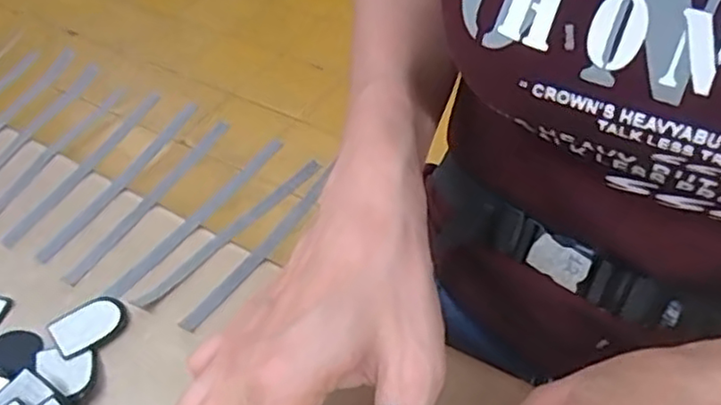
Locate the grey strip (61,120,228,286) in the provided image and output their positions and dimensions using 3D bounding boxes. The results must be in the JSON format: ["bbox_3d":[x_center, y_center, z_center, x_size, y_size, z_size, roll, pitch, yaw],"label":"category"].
[{"bbox_3d":[-0.117,-0.004,0.375,0.009,0.014,0.128,21,50,22],"label":"grey strip"}]

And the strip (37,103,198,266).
[{"bbox_3d":[-0.137,-0.016,0.389,0.008,0.016,0.130,22,50,22],"label":"strip"}]

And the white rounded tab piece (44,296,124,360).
[{"bbox_3d":[-0.130,0.058,0.320,0.033,0.005,0.027,-35,53,-28],"label":"white rounded tab piece"}]

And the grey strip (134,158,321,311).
[{"bbox_3d":[-0.068,0.013,0.360,0.008,0.004,0.128,29,53,28],"label":"grey strip"}]

